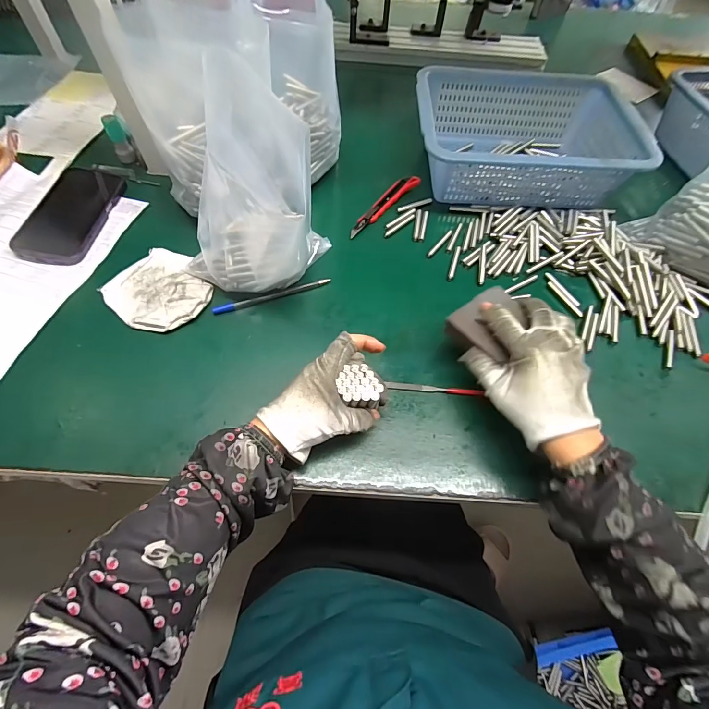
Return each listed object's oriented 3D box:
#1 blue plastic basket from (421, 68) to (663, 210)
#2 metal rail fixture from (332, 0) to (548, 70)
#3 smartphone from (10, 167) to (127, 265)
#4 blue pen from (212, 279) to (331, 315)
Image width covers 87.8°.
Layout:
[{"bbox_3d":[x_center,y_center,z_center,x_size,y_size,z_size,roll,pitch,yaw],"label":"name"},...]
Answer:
[{"bbox_3d":[0.237,-0.315,0.547,0.298,0.096,0.235,5,59,0],"label":"blue plastic basket"},{"bbox_3d":[0.178,-0.657,0.750,0.441,0.102,0.102,0,60,-3],"label":"metal rail fixture"},{"bbox_3d":[-0.374,-0.188,0.488,0.083,0.015,0.171,3,60,-1],"label":"smartphone"},{"bbox_3d":[-0.099,-0.072,0.442,0.139,0.012,0.012,-17,62,-12],"label":"blue pen"}]

